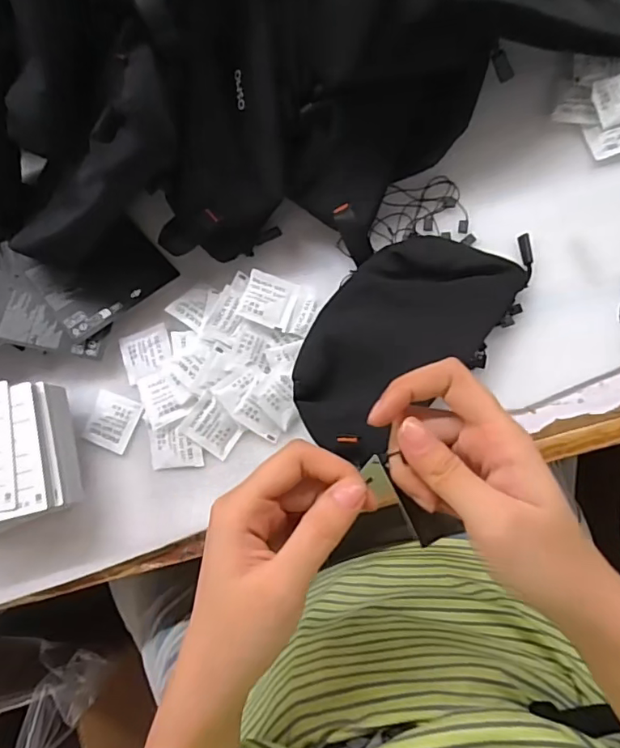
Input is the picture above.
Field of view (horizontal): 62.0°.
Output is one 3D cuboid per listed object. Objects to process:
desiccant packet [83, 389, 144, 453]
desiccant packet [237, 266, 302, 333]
[{"bbox_3d":[-0.159,0.038,0.414,0.039,0.004,0.042,18,88,7],"label":"desiccant packet"},{"bbox_3d":[-0.031,-0.057,0.392,0.039,0.007,0.039,19,88,7],"label":"desiccant packet"}]

